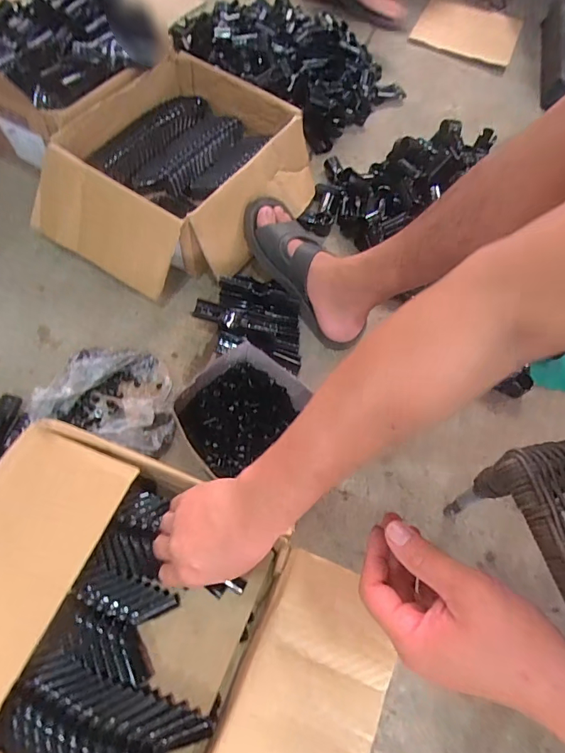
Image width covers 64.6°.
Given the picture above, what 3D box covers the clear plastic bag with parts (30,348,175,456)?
[{"bbox_3d":[-0.235,0.024,0.632,0.188,0.050,0.147,15,63,5],"label":"clear plastic bag with parts"}]

